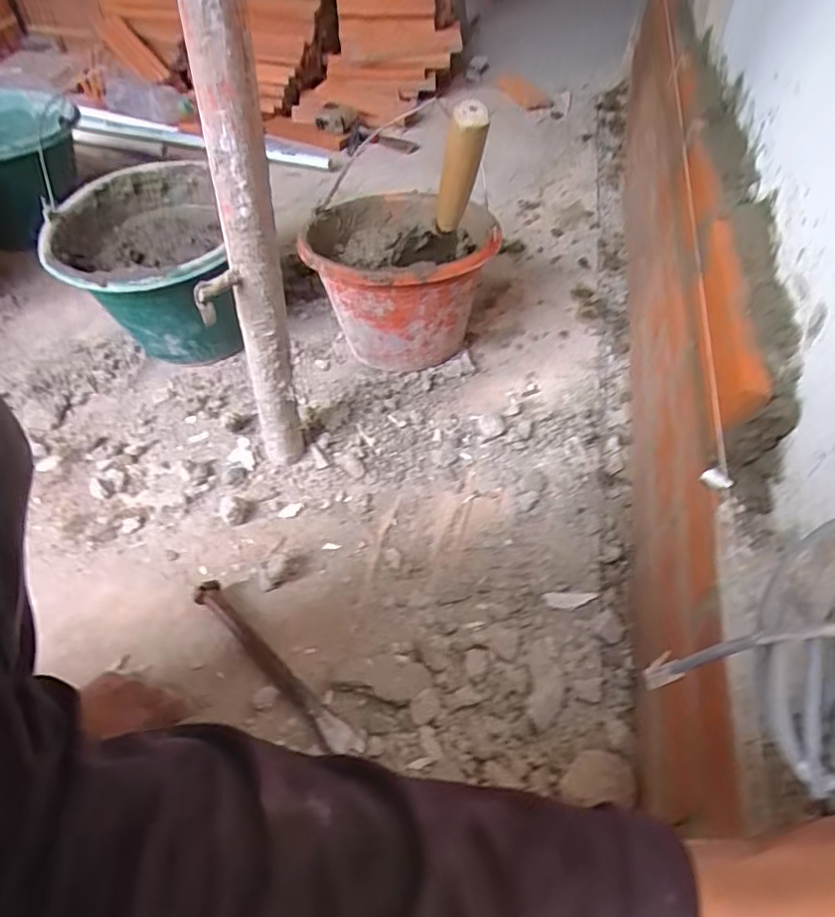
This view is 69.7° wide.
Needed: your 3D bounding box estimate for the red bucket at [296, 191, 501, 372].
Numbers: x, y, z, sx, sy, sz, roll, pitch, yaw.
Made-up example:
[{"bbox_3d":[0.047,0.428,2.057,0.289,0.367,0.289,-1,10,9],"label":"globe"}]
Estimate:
[{"bbox_3d":[-0.027,-0.240,0.785,0.222,0.204,0.247,-3,49,-4],"label":"red bucket"}]

